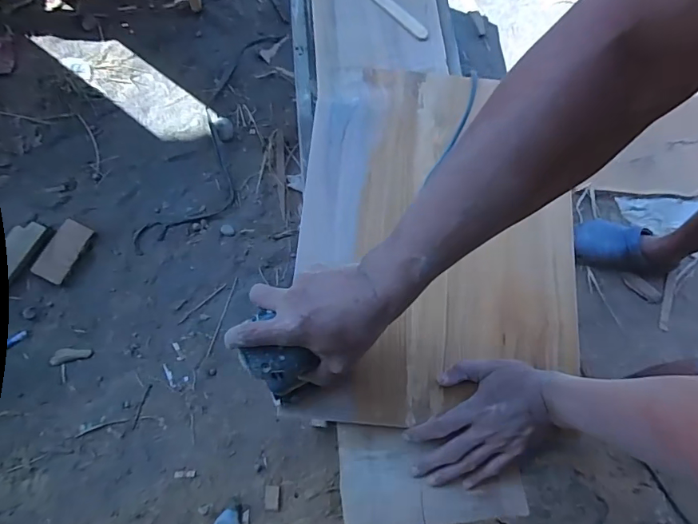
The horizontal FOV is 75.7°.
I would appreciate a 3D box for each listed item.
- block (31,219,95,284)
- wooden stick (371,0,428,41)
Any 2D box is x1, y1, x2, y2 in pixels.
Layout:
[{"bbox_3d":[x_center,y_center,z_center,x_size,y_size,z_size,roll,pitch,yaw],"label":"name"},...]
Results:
[{"bbox_3d":[-0.650,-0.025,1.021,0.073,0.020,0.141,27,77,5],"label":"block"},{"bbox_3d":[0.039,-0.418,0.698,0.023,0.008,0.220,-42,81,-11],"label":"wooden stick"}]

